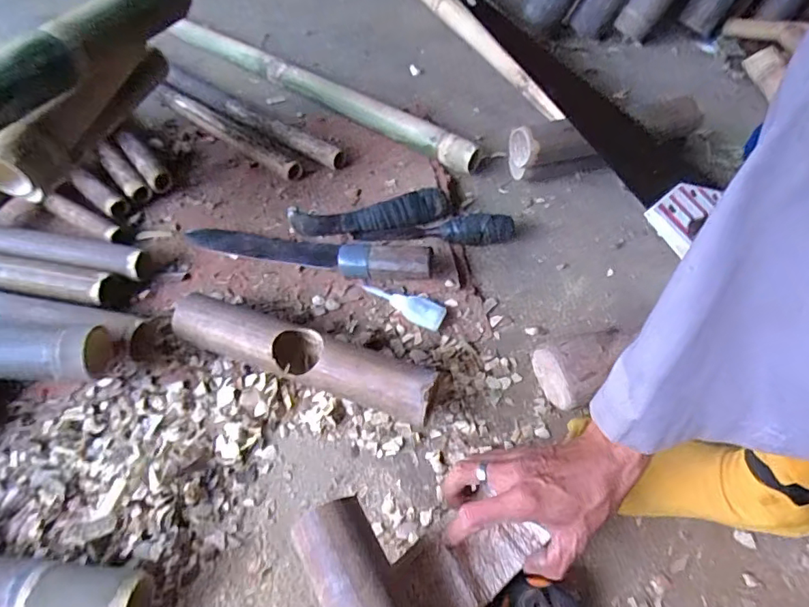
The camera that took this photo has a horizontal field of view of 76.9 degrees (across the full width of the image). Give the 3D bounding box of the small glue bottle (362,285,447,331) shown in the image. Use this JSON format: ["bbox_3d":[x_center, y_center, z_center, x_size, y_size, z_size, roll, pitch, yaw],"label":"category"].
[{"bbox_3d":[-0.001,0.001,0.594,0.098,0.016,0.033,18,54,11],"label":"small glue bottle"}]

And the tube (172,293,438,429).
[{"bbox_3d":[-0.104,0.055,0.517,0.275,0.067,0.050,19,54,11],"label":"tube"}]

